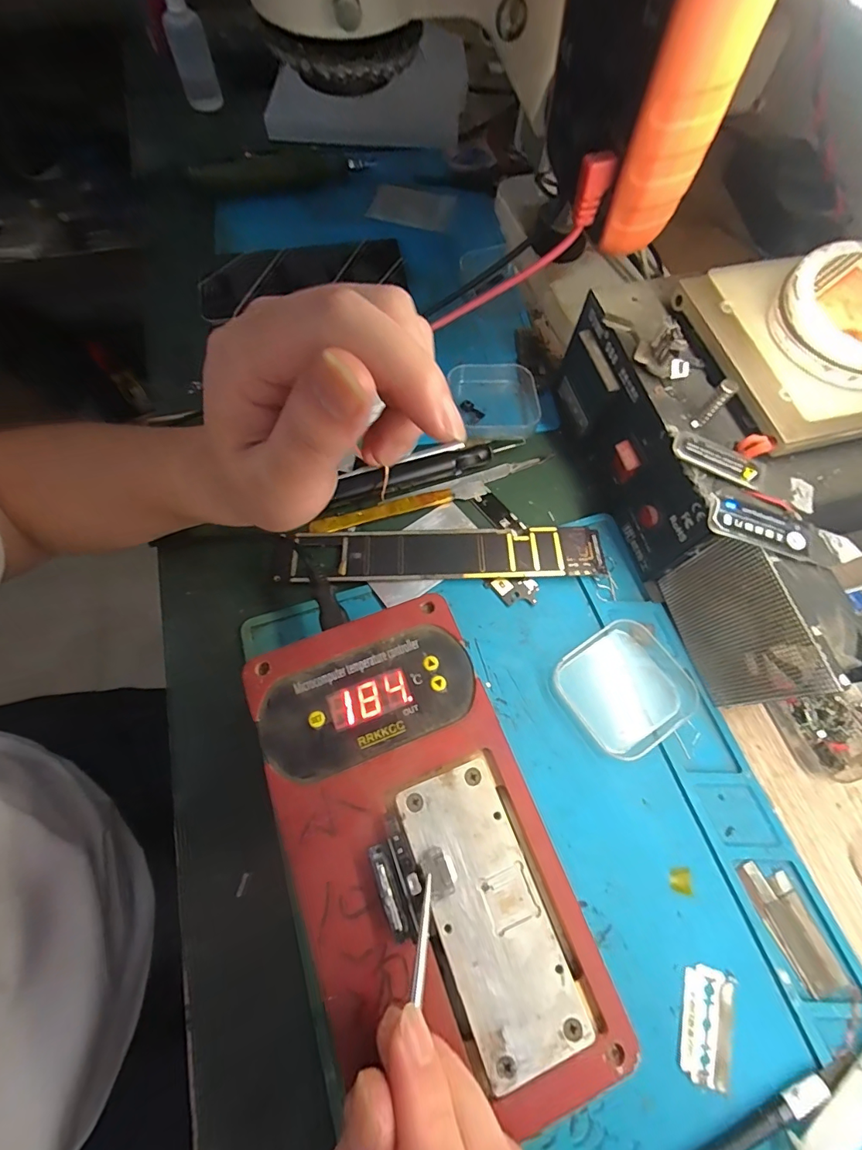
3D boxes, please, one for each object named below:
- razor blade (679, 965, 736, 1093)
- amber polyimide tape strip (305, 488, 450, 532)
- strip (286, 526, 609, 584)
[{"bbox_3d":[0.127,0.205,0.210,0.022,0.004,0.043,19,68,7],"label":"razor blade"},{"bbox_3d":[-0.032,-0.043,0.307,0.095,0.005,0.012,-16,68,-8],"label":"amber polyimide tape strip"},{"bbox_3d":[0.010,-0.013,0.293,0.194,0.007,0.034,-1,67,-2],"label":"strip"}]

